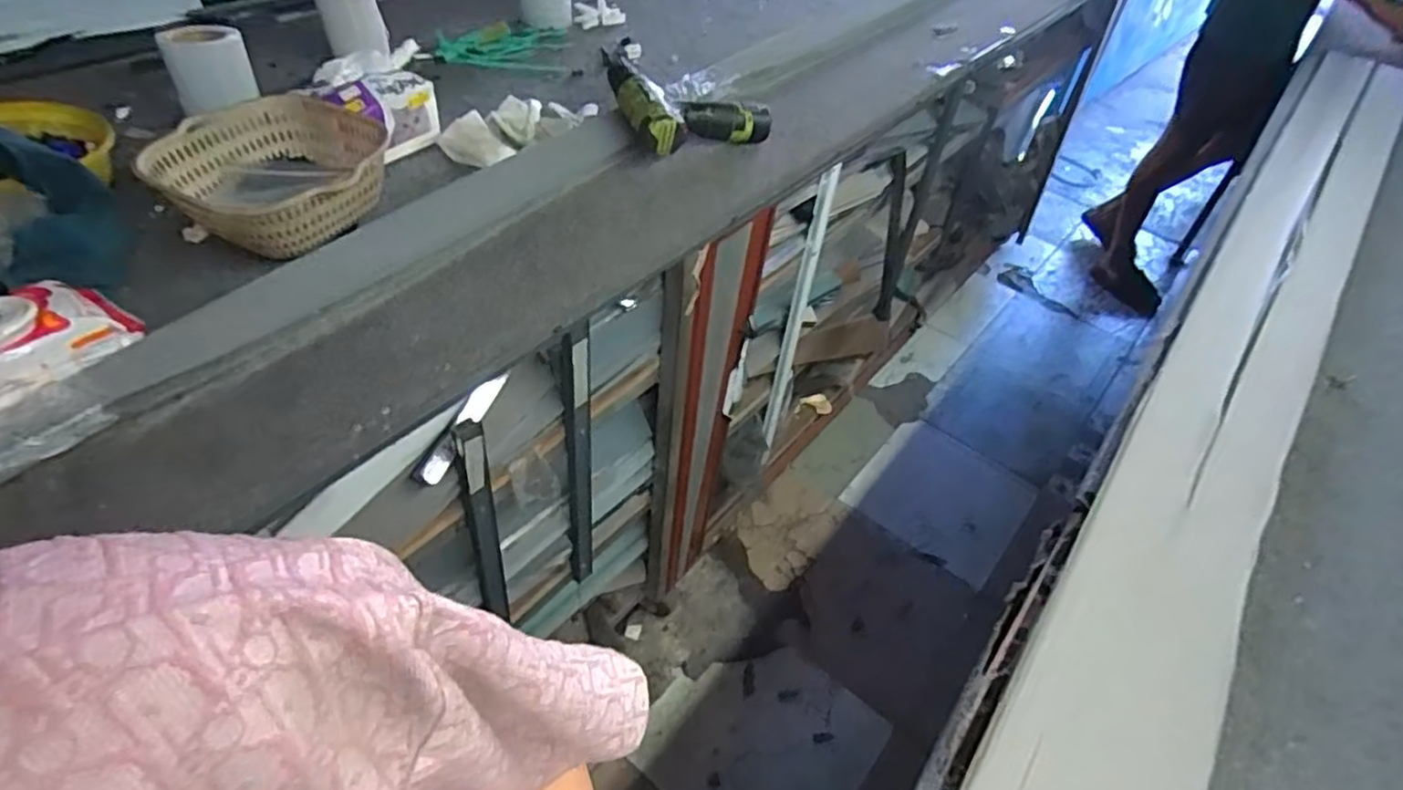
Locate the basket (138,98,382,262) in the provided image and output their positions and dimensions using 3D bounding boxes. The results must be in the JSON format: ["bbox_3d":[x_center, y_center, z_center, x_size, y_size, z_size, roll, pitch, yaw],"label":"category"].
[{"bbox_3d":[-0.417,-0.209,0.699,0.192,0.079,0.190,3,46,-3],"label":"basket"}]

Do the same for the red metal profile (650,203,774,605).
[{"bbox_3d":[-0.008,0.071,1.222,0.055,0.825,0.202,24,48,17],"label":"red metal profile"}]

